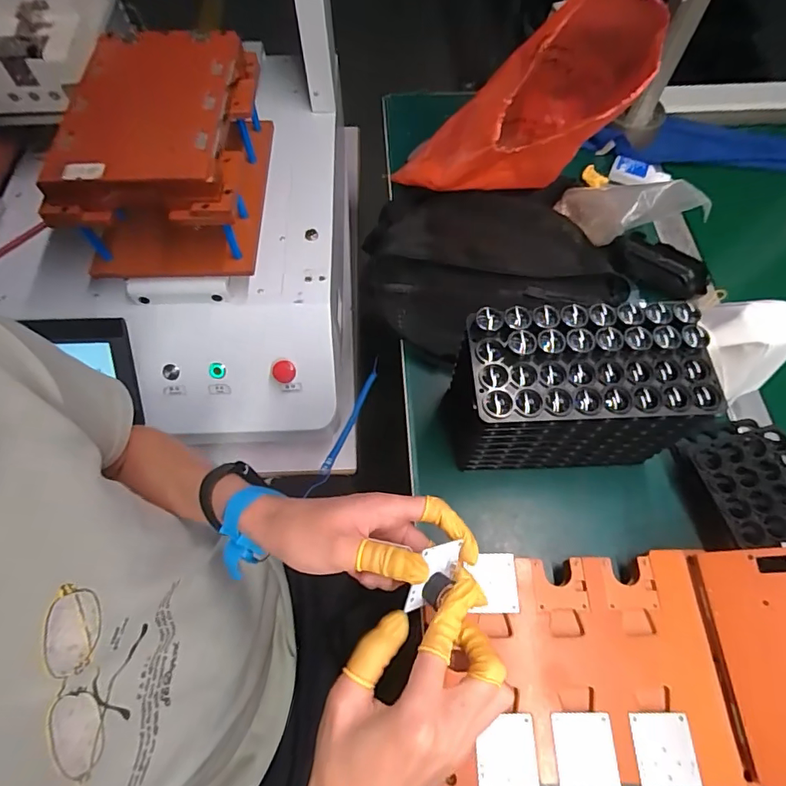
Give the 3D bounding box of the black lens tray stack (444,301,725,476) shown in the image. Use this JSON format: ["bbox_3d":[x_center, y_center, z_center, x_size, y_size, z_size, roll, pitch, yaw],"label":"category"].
[{"bbox_3d":[0.158,0.002,0.445,0.194,0.148,0.092,-3,64,-1],"label":"black lens tray stack"}]

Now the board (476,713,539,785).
[{"bbox_3d":[0.086,0.272,0.365,0.045,0.004,0.048,0,64,1],"label":"board"}]

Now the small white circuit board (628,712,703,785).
[{"bbox_3d":[0.206,0.271,0.365,0.045,0.004,0.048,1,64,1],"label":"small white circuit board"}]

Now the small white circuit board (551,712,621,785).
[{"bbox_3d":[0.146,0.272,0.365,0.045,0.004,0.048,0,64,1],"label":"small white circuit board"}]

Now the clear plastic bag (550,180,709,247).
[{"bbox_3d":[0.256,-0.206,0.558,0.080,0.062,0.164,-33,25,-15],"label":"clear plastic bag"}]

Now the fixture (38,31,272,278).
[{"bbox_3d":[-0.260,-0.281,0.567,0.185,0.140,0.255,-2,64,0],"label":"fixture"}]

